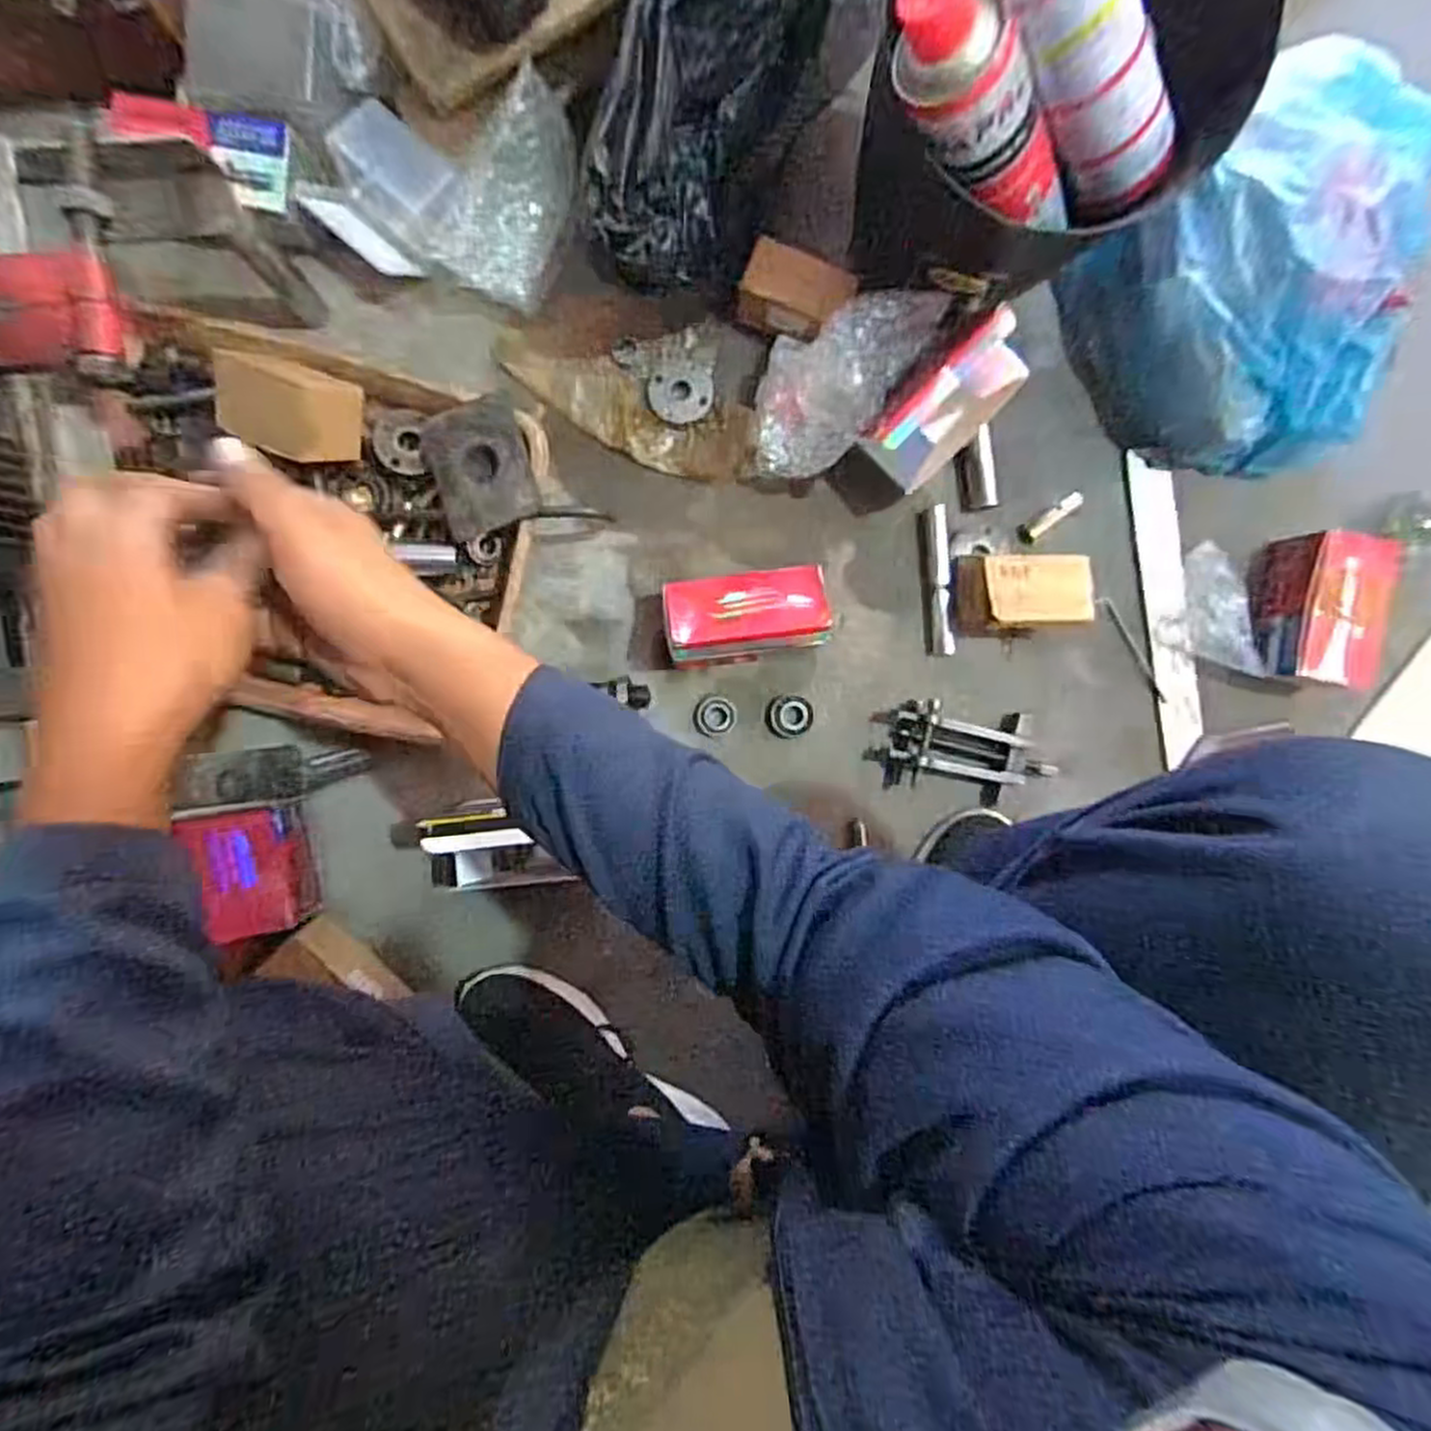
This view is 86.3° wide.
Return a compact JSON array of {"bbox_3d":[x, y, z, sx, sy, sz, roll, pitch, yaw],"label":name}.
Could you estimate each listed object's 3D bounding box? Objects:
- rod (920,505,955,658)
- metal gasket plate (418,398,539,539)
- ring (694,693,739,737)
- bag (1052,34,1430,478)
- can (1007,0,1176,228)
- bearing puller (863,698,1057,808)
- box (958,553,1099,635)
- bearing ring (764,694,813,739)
[{"bbox_3d":[0.195,-0.118,0.676,0.021,0.026,0.128,-6,93,-3],"label":"rod"},{"bbox_3d":[-0.184,-0.194,0.599,0.077,0.019,0.094,-19,94,-2],"label":"metal gasket plate"},{"bbox_3d":[0.000,-0.001,0.675,0.037,0.009,0.038,0,93,-3],"label":"ring"},{"bbox_3d":[0.420,-0.348,0.611,0.227,0.144,0.282,-1,93,-3],"label":"bag"},{"bbox_3d":[0.208,-0.386,0.440,0.218,0.055,0.056,28,91,-44],"label":"can"},{"bbox_3d":[0.215,0.033,0.673,0.152,0.053,0.080,9,92,-4],"label":"bearing puller"},{"bbox_3d":[0.257,-0.103,0.654,0.099,0.079,0.069,-1,93,-3],"label":"box"},{"bbox_3d":[0.065,0.001,0.676,0.040,0.016,0.037,0,93,-3],"label":"bearing ring"}]

